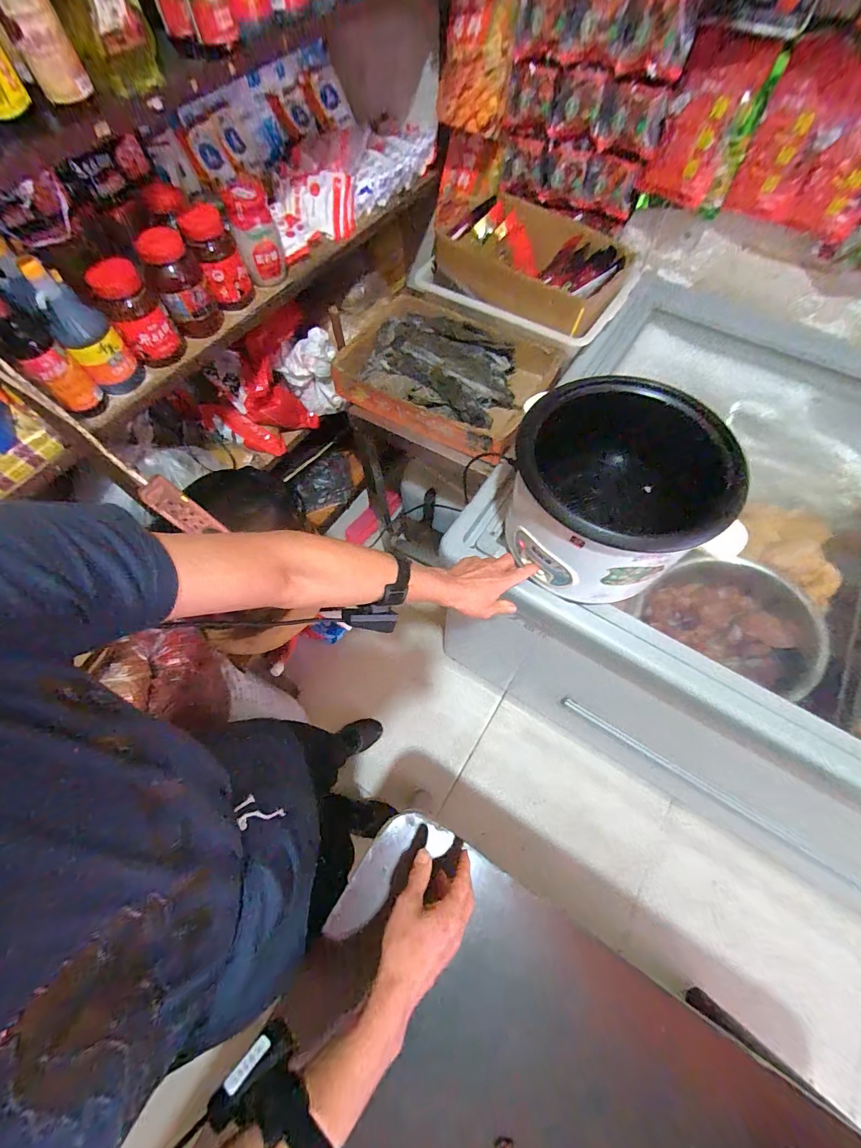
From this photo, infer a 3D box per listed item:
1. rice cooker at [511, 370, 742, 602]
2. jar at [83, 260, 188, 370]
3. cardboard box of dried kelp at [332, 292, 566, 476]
[{"bbox_3d":[0.269,-0.121,0.632,0.270,0.201,0.271,8,66,5],"label":"rice cooker"},{"bbox_3d":[-0.538,-0.476,0.754,0.094,0.150,0.077,-31,69,-12],"label":"jar"},{"bbox_3d":[0.027,-0.461,0.961,0.467,0.110,0.335,30,70,13],"label":"cardboard box of dried kelp"}]

